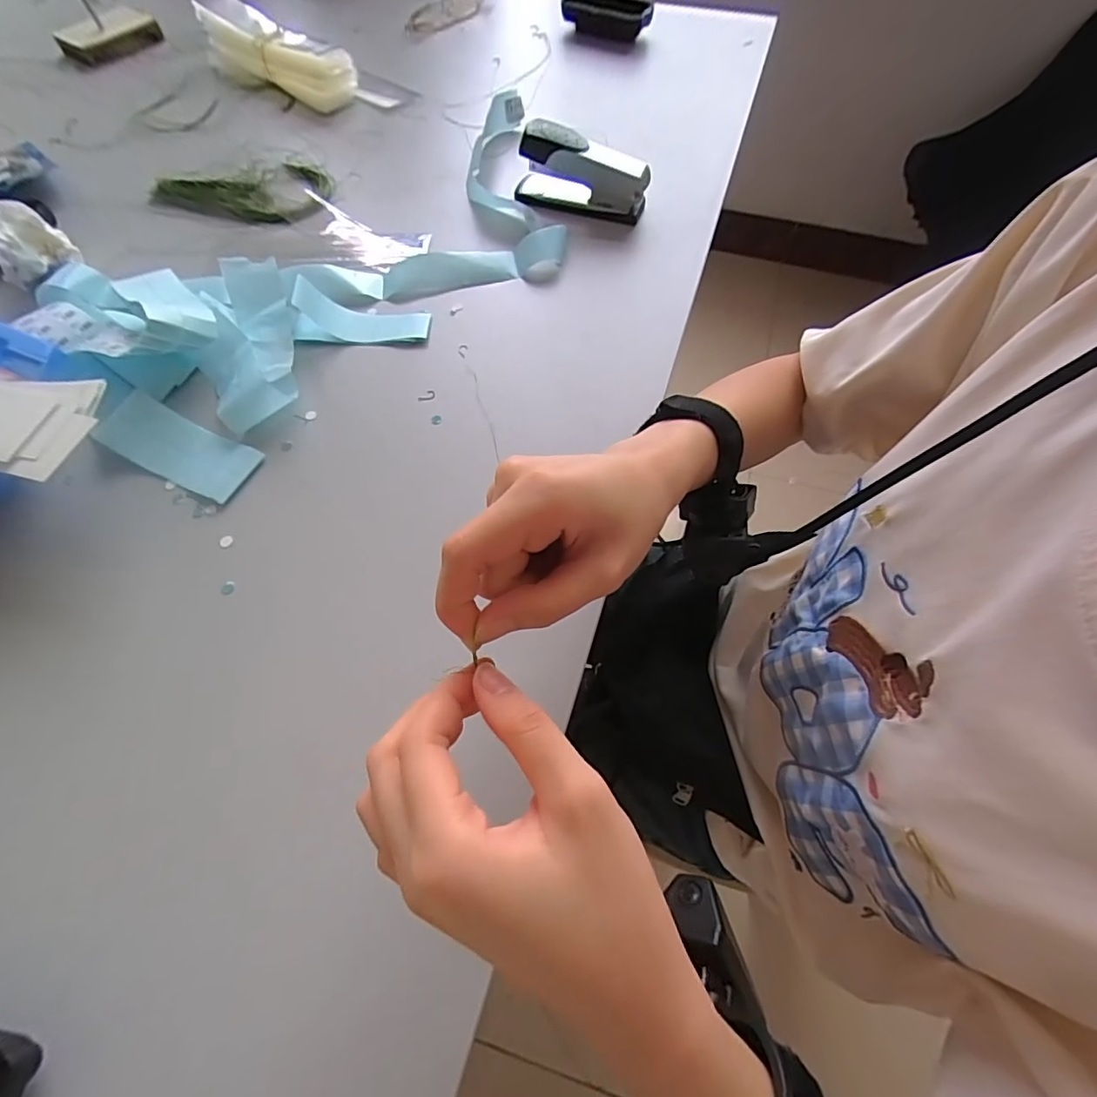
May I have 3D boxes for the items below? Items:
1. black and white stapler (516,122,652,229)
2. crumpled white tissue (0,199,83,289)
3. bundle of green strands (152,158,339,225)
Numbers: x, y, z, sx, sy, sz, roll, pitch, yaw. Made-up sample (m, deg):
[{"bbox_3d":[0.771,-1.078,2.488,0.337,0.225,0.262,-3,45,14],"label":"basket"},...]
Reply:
[{"bbox_3d":[0.030,-0.338,0.459,0.119,0.062,0.034,12,64,6],"label":"black and white stapler"},{"bbox_3d":[-0.421,-0.246,0.402,0.022,0.047,0.056,41,71,18],"label":"crumpled white tissue"},{"bbox_3d":[-0.299,-0.354,0.496,0.167,0.013,0.097,-1,64,0],"label":"bundle of green strands"}]

